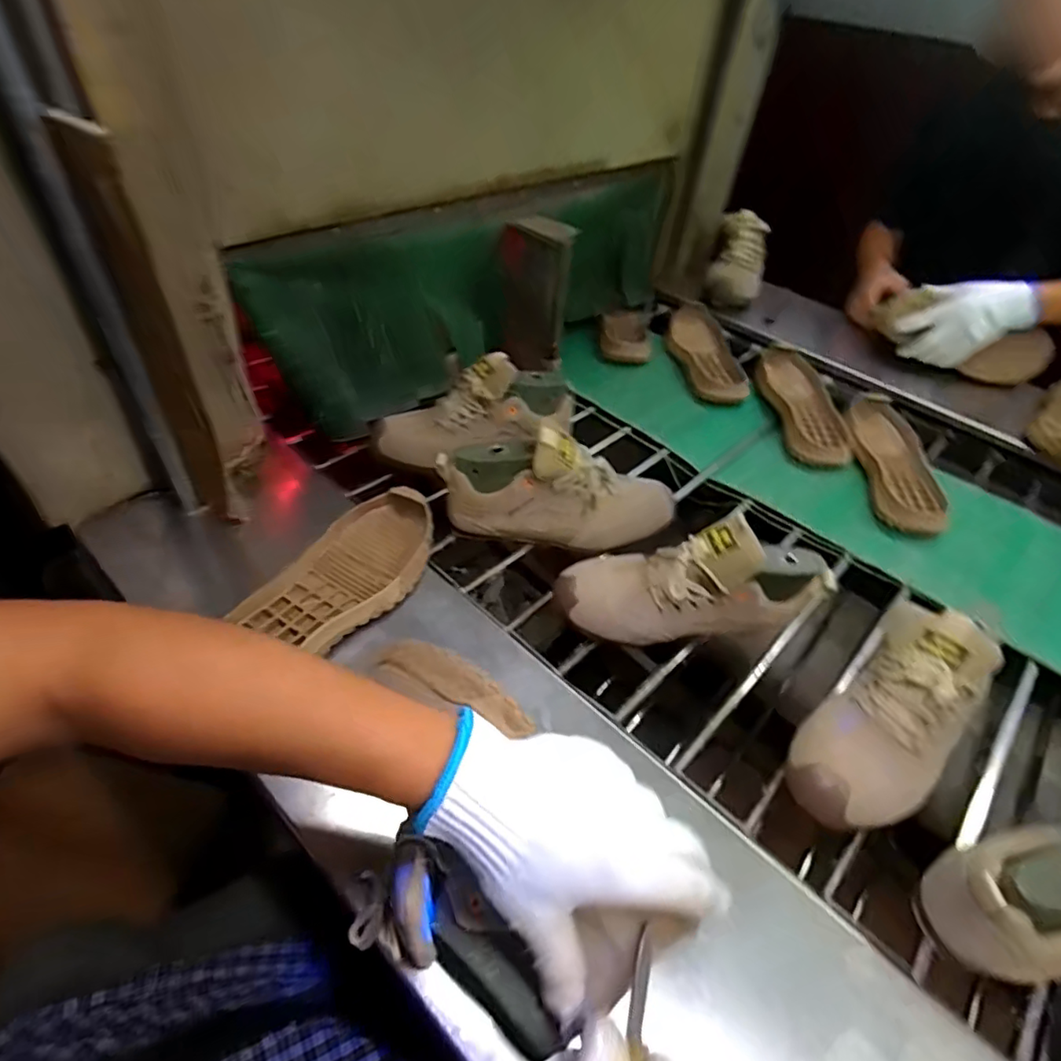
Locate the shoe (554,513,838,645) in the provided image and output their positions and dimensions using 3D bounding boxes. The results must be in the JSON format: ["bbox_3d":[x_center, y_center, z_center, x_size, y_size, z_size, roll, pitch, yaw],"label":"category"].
[{"bbox_3d":[0.164,0.041,0.586,0.270,0.107,0.090,0,46,-7],"label":"shoe"}]

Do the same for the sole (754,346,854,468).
[{"bbox_3d":[0.442,-0.206,0.940,0.119,0.033,0.267,6,46,-1],"label":"sole"}]

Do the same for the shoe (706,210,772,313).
[{"bbox_3d":[0.412,-0.537,1.150,0.108,0.083,0.219,15,70,8],"label":"shoe"}]

